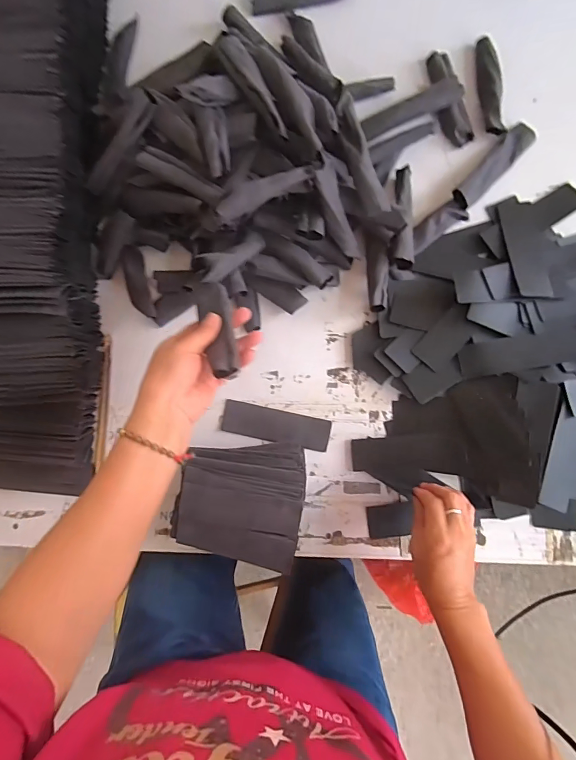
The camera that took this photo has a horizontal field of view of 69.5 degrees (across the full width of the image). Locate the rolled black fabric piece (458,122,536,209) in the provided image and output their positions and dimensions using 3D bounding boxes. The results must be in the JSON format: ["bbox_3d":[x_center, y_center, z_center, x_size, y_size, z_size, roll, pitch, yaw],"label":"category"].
[{"bbox_3d":[0.292,-0.303,0.582,0.034,0.018,0.139,42,90,6],"label":"rolled black fabric piece"}]

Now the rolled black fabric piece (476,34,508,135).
[{"bbox_3d":[0.289,-0.423,0.591,0.025,0.032,0.146,-4,86,4],"label":"rolled black fabric piece"}]

